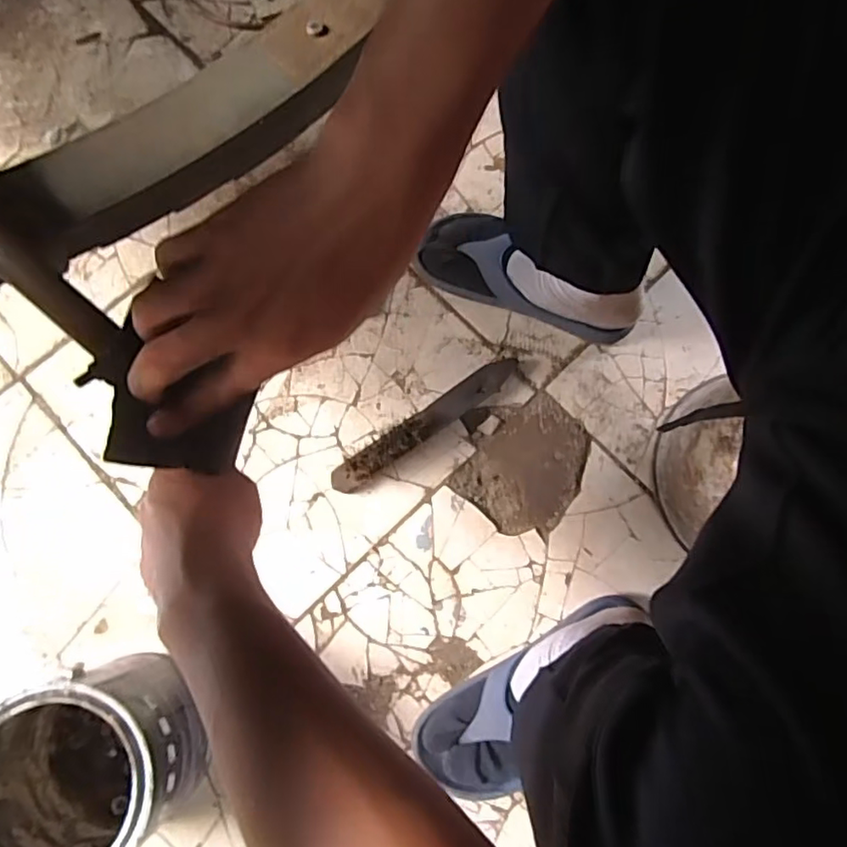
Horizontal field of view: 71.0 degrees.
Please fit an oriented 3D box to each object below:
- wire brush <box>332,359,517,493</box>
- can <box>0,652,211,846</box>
[{"bbox_3d":[0.002,-0.001,0.644,0.231,0.039,0.036,-34,80,-9],"label":"wire brush"},{"bbox_3d":[-0.278,0.287,0.504,0.146,0.156,0.156,42,79,8],"label":"can"}]

